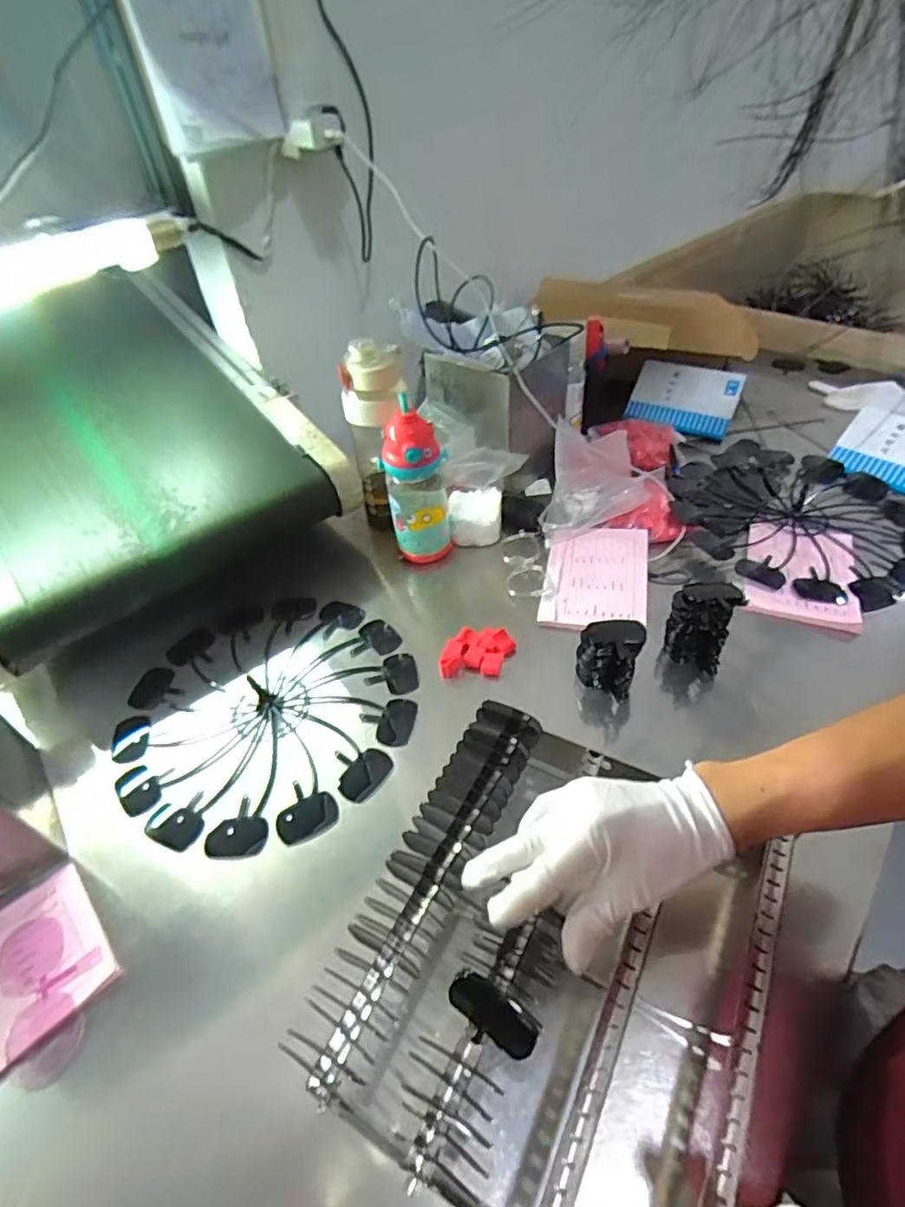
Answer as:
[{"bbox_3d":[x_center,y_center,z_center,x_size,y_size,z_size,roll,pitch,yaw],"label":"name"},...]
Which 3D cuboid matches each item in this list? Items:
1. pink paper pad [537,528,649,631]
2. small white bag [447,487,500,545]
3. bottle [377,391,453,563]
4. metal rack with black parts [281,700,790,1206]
[{"bbox_3d":[0.184,-0.036,0.744,0.126,0.020,0.176,6,47,11],"label":"pink paper pad"},{"bbox_3d":[0.034,-0.119,0.817,0.073,0.062,0.059,-4,45,1],"label":"small white bag"},{"bbox_3d":[-0.045,-0.148,0.755,0.075,0.217,0.070,3,46,8],"label":"bottle"},{"bbox_3d":[0.080,0.261,0.433,0.256,0.123,0.299,20,50,23],"label":"metal rack with black parts"}]

